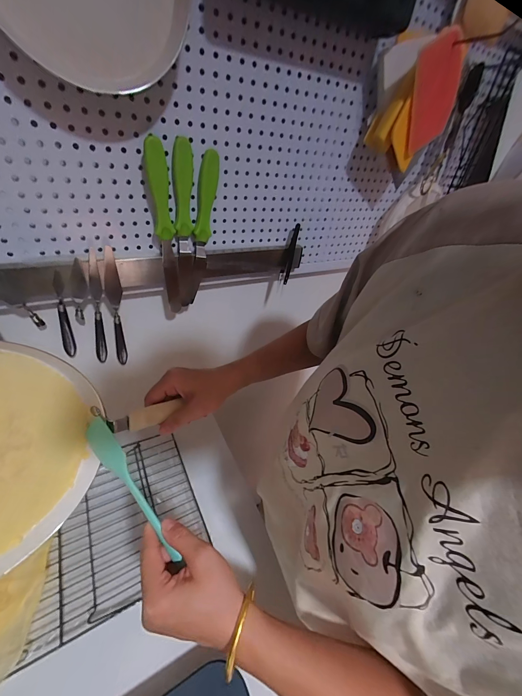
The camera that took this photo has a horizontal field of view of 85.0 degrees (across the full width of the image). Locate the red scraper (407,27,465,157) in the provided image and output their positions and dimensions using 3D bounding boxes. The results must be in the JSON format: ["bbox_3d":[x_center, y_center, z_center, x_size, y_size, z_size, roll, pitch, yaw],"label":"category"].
[{"bbox_3d":[0.235,-0.345,0.389,0.083,0.118,0.012,-34,55,-5],"label":"red scraper"}]

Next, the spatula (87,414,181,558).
[{"bbox_3d":[-0.133,0.143,0.292,0.018,0.028,0.161,-29,77,-43],"label":"spatula"}]

